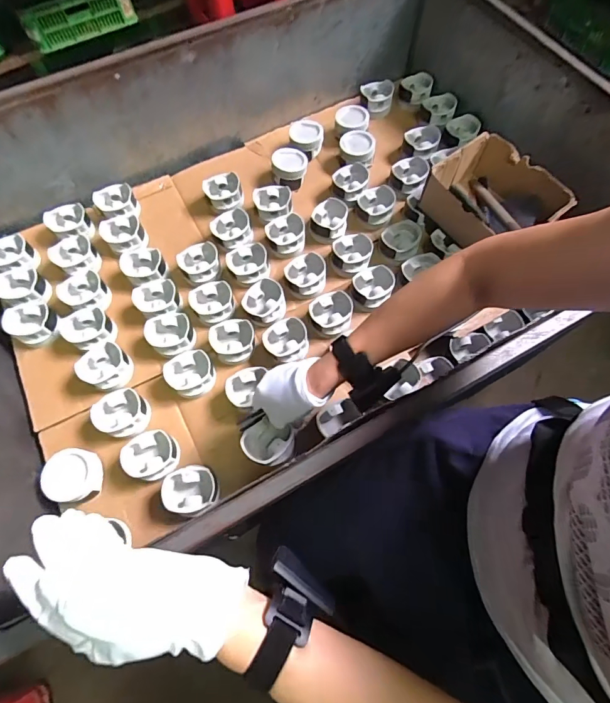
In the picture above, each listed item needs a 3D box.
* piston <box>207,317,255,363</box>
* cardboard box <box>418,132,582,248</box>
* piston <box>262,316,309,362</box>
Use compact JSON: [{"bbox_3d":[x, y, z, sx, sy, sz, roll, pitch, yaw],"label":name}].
[{"bbox_3d":[-0.127,-0.019,0.700,0.079,0.039,0.072,-19,68,-7],"label":"piston"},{"bbox_3d":[0.332,-0.272,0.717,0.169,0.099,0.182,-35,71,-13],"label":"cardboard box"},{"bbox_3d":[-0.033,-0.018,0.692,0.077,0.038,0.069,-18,68,-7],"label":"piston"}]

